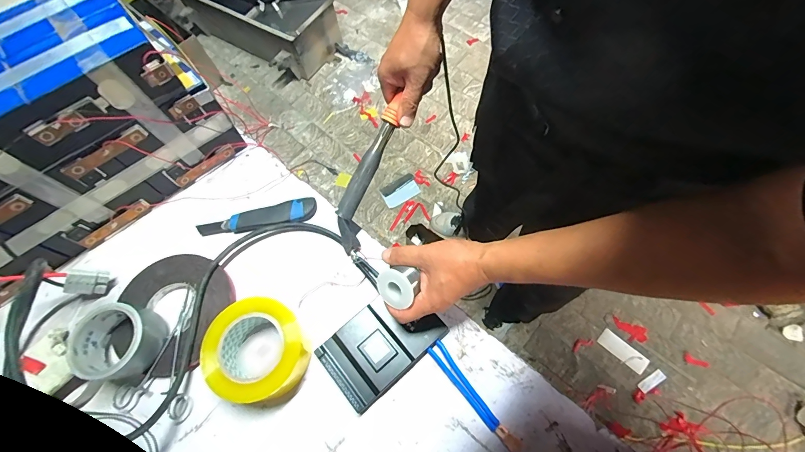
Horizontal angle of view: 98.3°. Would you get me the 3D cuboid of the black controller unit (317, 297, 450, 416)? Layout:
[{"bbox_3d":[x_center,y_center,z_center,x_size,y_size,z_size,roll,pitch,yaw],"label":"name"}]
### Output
[{"bbox_3d":[-0.030,0.163,0.487,0.156,0.024,0.101,-39,70,-14],"label":"black controller unit"}]

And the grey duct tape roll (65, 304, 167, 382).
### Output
[{"bbox_3d":[-0.381,0.157,0.472,0.088,0.062,0.091,-1,66,2],"label":"grey duct tape roll"}]

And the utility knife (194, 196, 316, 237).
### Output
[{"bbox_3d":[-0.239,-0.010,0.573,0.192,0.017,0.039,-13,66,-3],"label":"utility knife"}]

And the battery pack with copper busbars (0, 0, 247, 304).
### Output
[{"bbox_3d":[-0.530,-0.107,0.507,0.486,0.231,0.201,-37,70,-13],"label":"battery pack with copper busbars"}]

